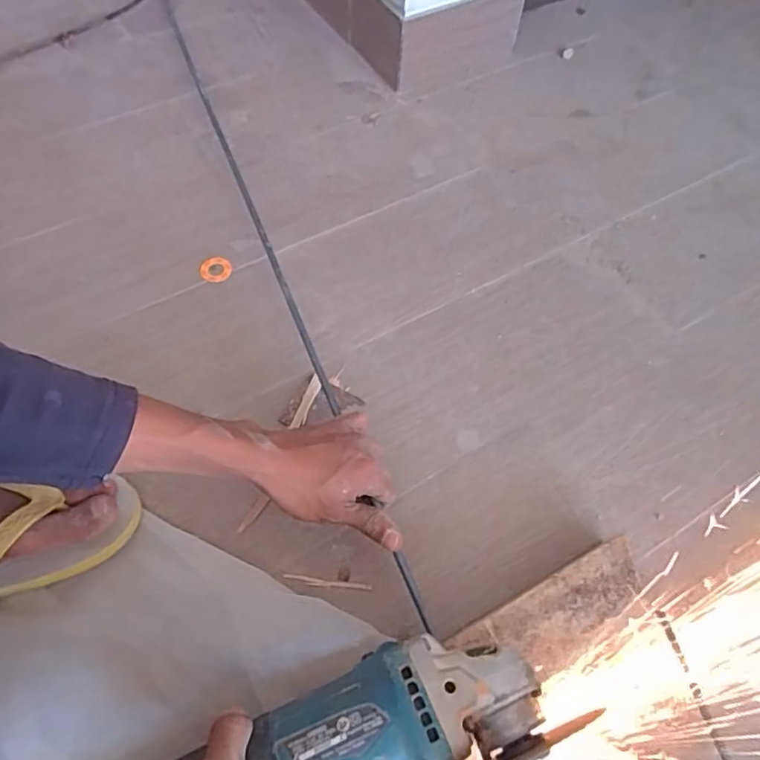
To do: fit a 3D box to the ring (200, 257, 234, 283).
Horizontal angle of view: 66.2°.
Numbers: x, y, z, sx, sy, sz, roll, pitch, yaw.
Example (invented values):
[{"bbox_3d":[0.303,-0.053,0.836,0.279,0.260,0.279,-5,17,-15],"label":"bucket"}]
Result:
[{"bbox_3d":[-0.171,-0.116,0.608,0.032,0.004,0.033,2,58,-3],"label":"ring"}]

